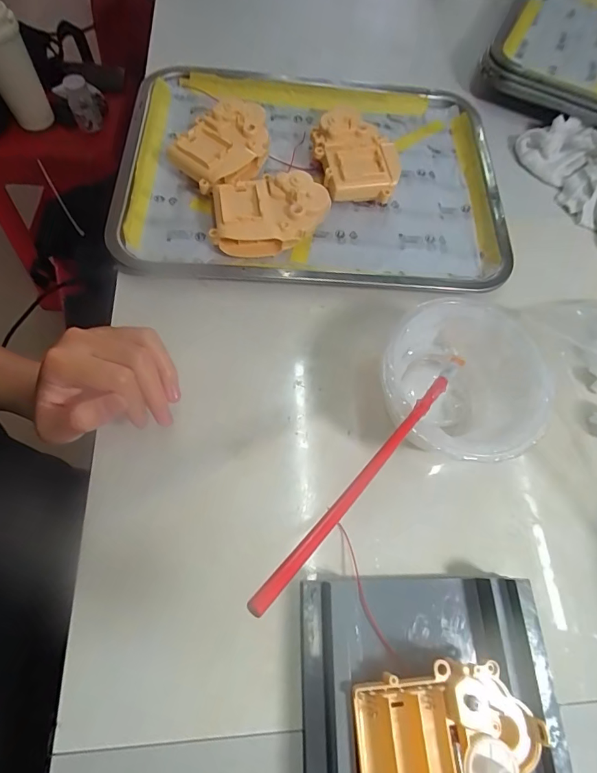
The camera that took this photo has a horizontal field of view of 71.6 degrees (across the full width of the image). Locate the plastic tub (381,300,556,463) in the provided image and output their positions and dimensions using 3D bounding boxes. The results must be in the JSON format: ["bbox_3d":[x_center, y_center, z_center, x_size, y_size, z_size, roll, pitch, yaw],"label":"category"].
[{"bbox_3d":[0.112,0.005,0.300,0.103,0.064,0.109,2,67,-4],"label":"plastic tub"}]

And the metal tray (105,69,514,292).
[{"bbox_3d":[0.019,-0.209,0.394,0.357,0.040,0.264,0,67,-2],"label":"metal tray"}]

